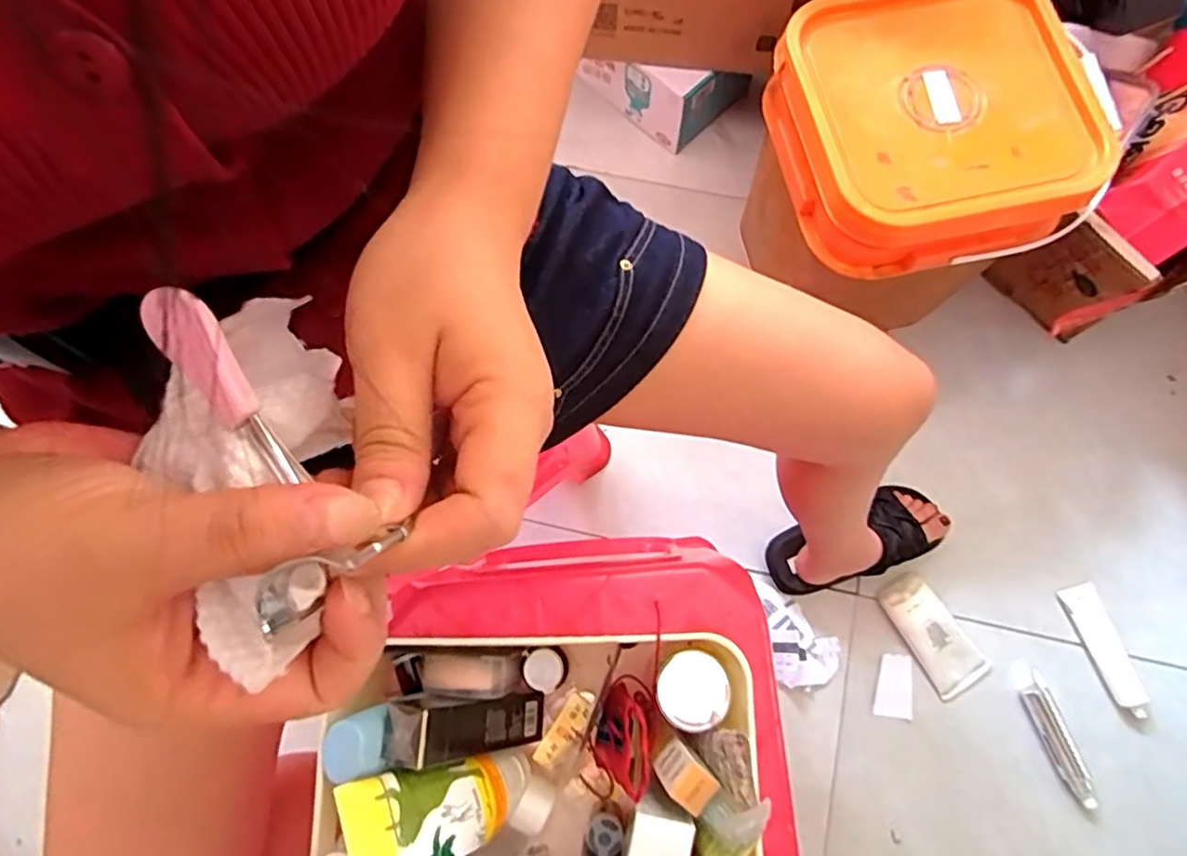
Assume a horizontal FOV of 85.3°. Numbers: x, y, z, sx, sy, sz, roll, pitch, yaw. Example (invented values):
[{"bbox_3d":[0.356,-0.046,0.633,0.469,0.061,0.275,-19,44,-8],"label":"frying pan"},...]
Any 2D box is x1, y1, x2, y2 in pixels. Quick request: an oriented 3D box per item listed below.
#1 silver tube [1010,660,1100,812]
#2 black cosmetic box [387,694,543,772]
[{"bbox_3d":[0.617,0.405,0.860,0.041,0.016,0.183,-22,75,-4],"label":"silver tube"},{"bbox_3d":[-0.071,0.177,0.385,0.029,0.104,0.031,-9,71,39],"label":"black cosmetic box"}]

